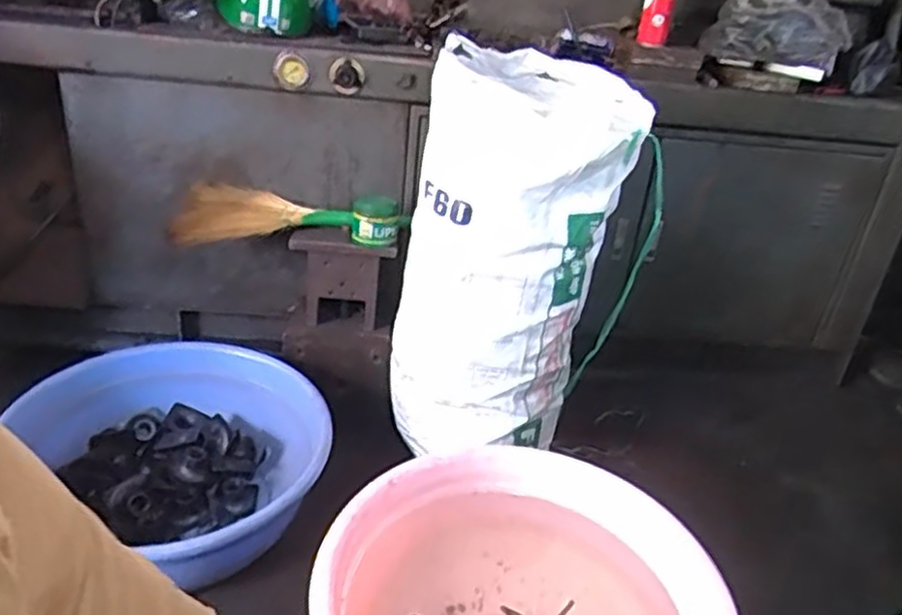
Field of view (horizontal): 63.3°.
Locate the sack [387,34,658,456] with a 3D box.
[{"bbox_3d":[0.131,-0.090,1.511,0.370,0.713,0.364,19,32,20],"label":"sack"}]

